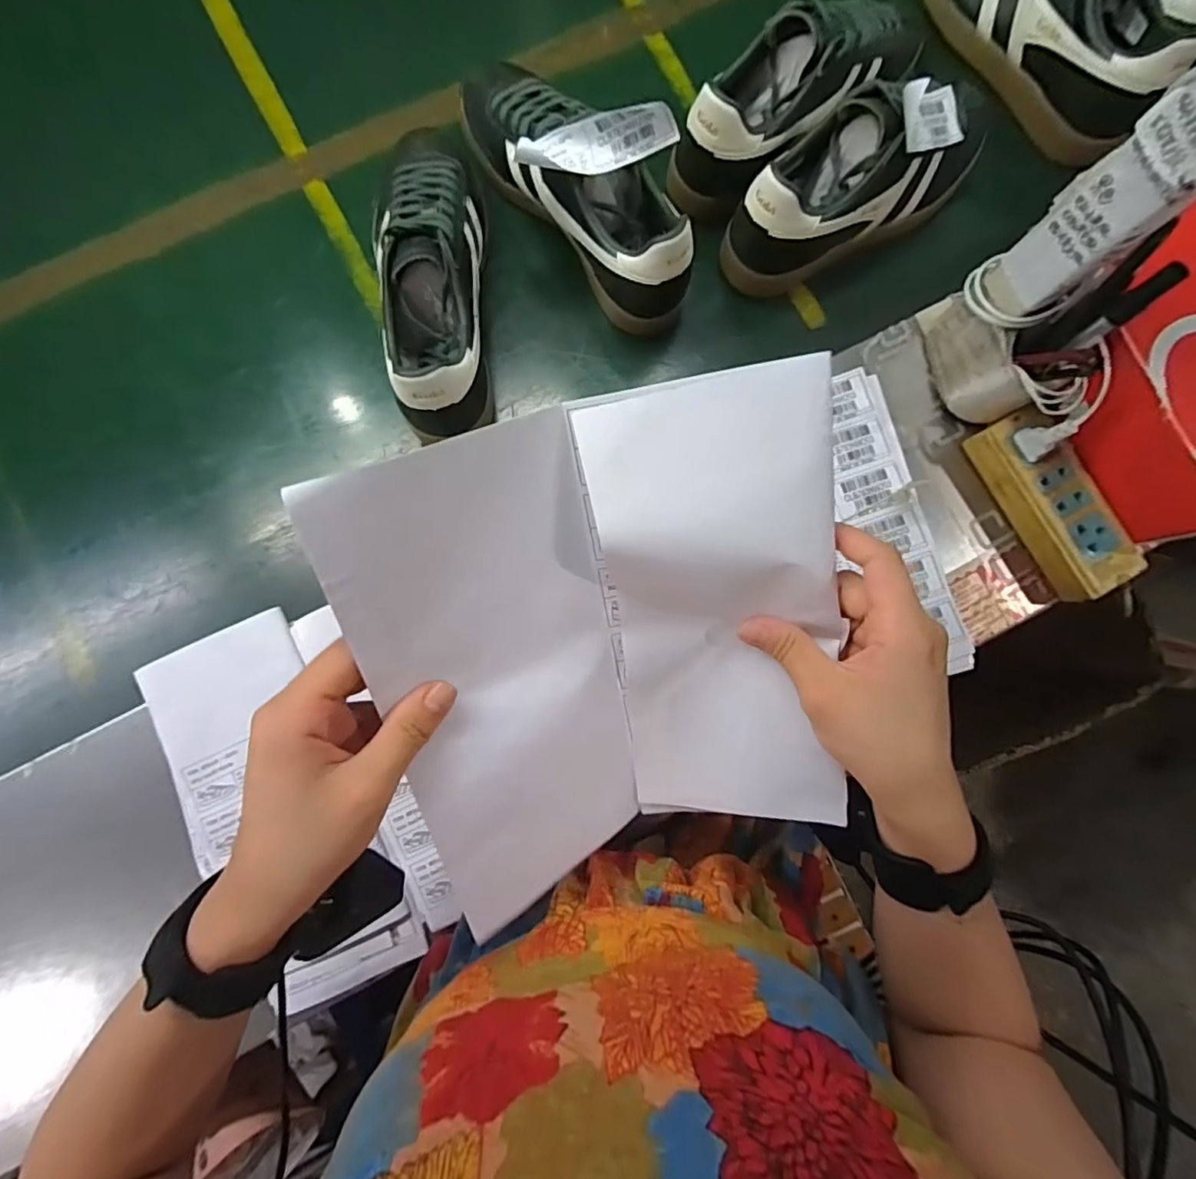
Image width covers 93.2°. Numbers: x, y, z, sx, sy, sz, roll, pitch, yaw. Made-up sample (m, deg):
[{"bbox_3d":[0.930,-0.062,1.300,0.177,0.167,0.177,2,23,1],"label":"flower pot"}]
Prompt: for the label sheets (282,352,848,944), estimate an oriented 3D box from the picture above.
[{"bbox_3d":[0.011,0.034,0.286,0.222,0.047,0.243,-15,116,-10],"label":"label sheets"}]

